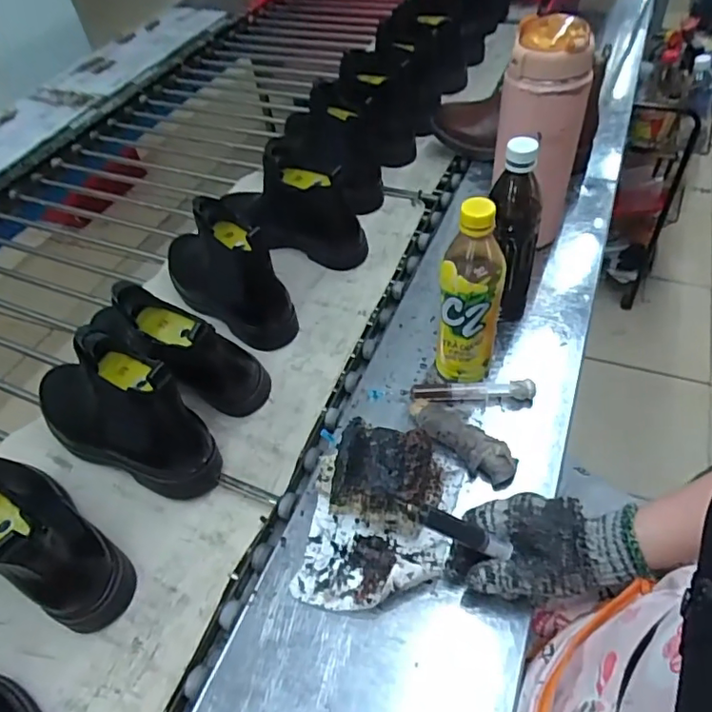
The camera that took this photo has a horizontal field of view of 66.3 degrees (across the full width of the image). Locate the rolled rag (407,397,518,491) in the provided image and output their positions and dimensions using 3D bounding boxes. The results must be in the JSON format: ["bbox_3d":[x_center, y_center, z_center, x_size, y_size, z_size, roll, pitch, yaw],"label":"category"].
[{"bbox_3d":[0.106,0.084,0.554,0.044,0.028,0.123,-35,54,-21],"label":"rolled rag"}]

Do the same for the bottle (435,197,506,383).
[{"bbox_3d":[0.115,-0.056,0.549,0.058,0.217,0.055,9,51,14],"label":"bottle"}]

